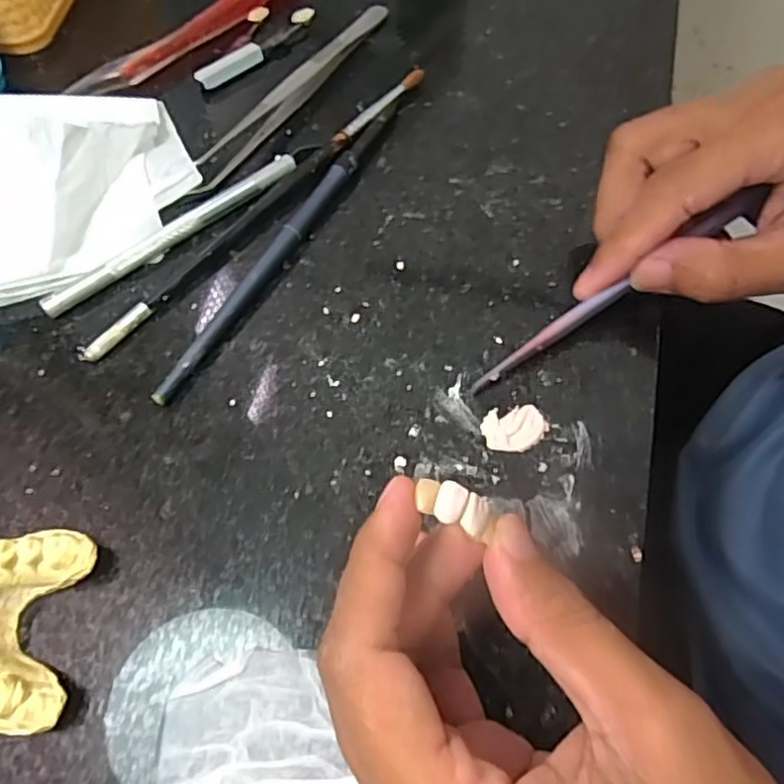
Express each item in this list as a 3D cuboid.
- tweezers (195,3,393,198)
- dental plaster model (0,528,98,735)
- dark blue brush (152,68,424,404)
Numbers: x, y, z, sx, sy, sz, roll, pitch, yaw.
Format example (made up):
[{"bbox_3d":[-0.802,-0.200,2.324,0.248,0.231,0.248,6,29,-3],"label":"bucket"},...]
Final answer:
[{"bbox_3d":[-0.042,-0.137,0.294,0.010,0.014,0.134,28,67,14],"label":"tweezers"},{"bbox_3d":[-0.112,0.068,0.193,0.038,0.026,0.054,2,64,1],"label":"dental plaster model"},{"bbox_3d":[-0.038,-0.072,0.266,0.014,0.010,0.186,27,67,13],"label":"dark blue brush"}]

